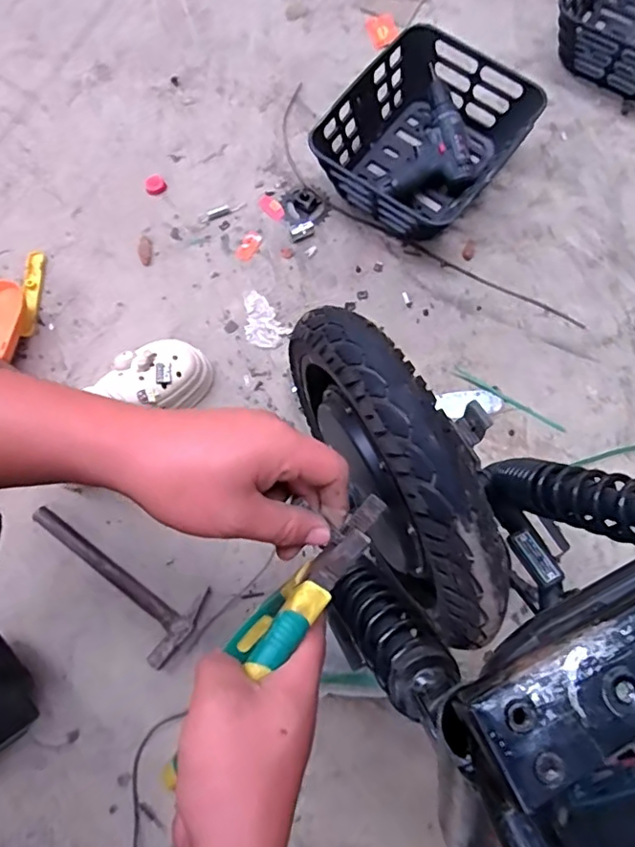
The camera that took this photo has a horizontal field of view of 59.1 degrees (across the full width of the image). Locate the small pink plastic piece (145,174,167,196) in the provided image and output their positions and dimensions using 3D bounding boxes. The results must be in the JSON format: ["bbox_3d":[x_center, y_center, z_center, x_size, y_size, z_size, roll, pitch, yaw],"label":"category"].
[{"bbox_3d":[-0.276,-0.405,0.954,0.035,0.014,0.033,-26,74,-9],"label":"small pink plastic piece"}]

